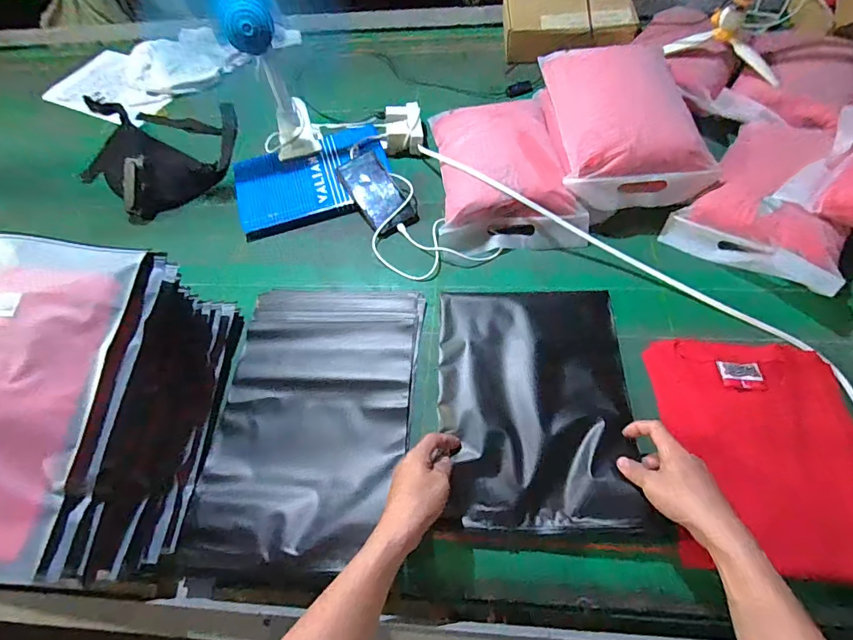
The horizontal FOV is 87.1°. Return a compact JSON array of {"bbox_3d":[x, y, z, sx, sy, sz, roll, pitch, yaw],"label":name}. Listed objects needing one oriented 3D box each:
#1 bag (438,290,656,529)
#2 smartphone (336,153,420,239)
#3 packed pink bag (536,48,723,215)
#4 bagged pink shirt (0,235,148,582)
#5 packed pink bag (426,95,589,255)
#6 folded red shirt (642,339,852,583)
[{"bbox_3d":[0.142,0.101,0.599,0.248,0.024,0.318,0,60,5],"label":"bag"},{"bbox_3d":[-0.089,-0.227,0.804,0.077,0.010,0.166,-30,75,-12],"label":"smartphone"},{"bbox_3d":[0.326,-0.329,0.756,0.229,0.113,0.295,-4,60,2],"label":"packed pink bag"},{"bbox_3d":[-0.453,0.062,0.448,0.239,0.046,0.337,6,67,-3],"label":"bagged pink shirt"},{"bbox_3d":[0.133,-0.278,0.782,0.236,0.072,0.329,-4,60,2],"label":"packed pink bag"},{"bbox_3d":[0.410,0.152,0.545,0.228,0.036,0.278,1,60,5],"label":"folded red shirt"}]

